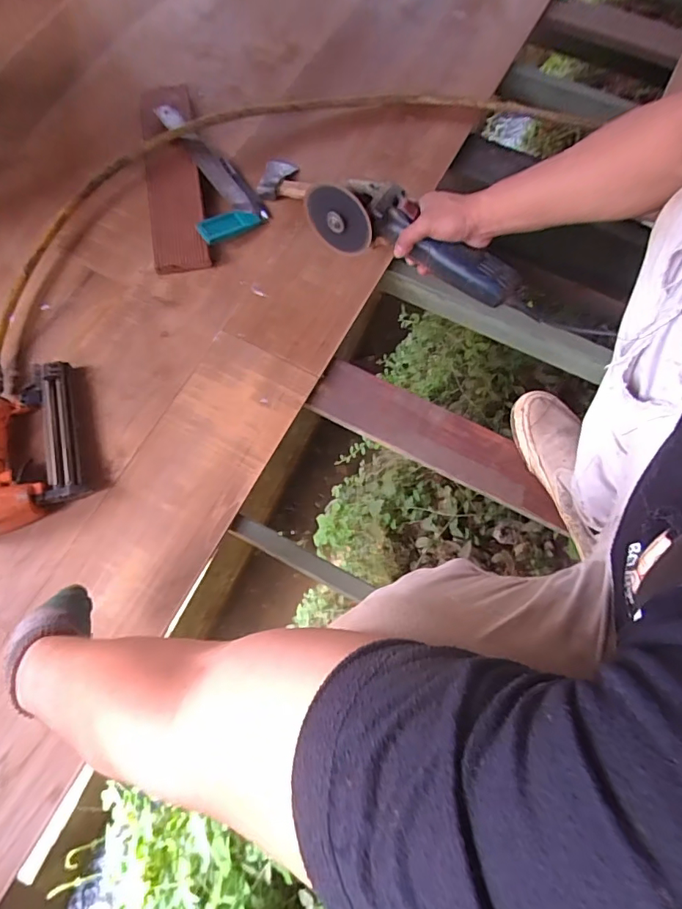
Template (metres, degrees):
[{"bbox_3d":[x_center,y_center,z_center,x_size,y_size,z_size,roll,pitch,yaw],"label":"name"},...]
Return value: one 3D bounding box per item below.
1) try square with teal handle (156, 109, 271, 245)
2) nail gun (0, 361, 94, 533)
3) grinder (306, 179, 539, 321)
[{"bbox_3d":[-0.243,-0.493,0.850,0.121,0.032,0.300,-30,75,-10],"label":"try square with teal handle"},{"bbox_3d":[-0.456,-0.024,0.677,0.170,0.058,0.253,-16,73,-6],"label":"nail gun"},{"bbox_3d":[0.104,-0.276,0.638,0.293,0.071,0.074,26,73,-2],"label":"grinder"}]

